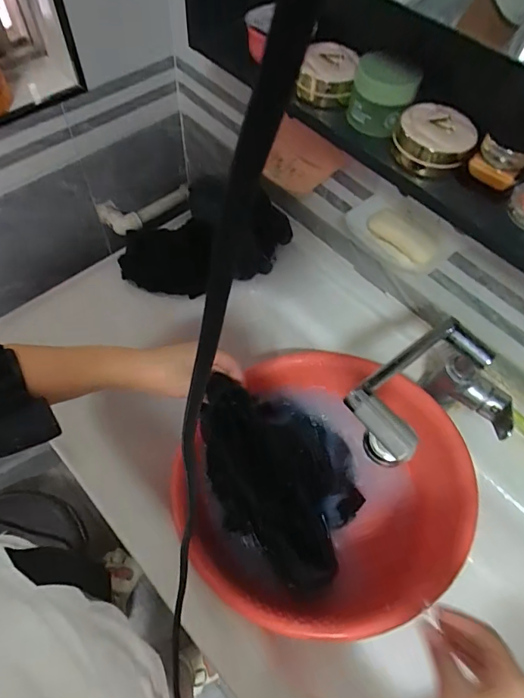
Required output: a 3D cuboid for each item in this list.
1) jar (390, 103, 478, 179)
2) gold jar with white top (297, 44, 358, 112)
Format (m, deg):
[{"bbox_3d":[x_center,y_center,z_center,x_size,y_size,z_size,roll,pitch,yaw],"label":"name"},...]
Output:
[{"bbox_3d":[0.169,-0.207,0.438,0.072,0.041,0.060,30,63,13],"label":"jar"},{"bbox_3d":[0.070,-0.297,0.482,0.058,0.045,0.063,2,60,-3],"label":"gold jar with white top"}]

